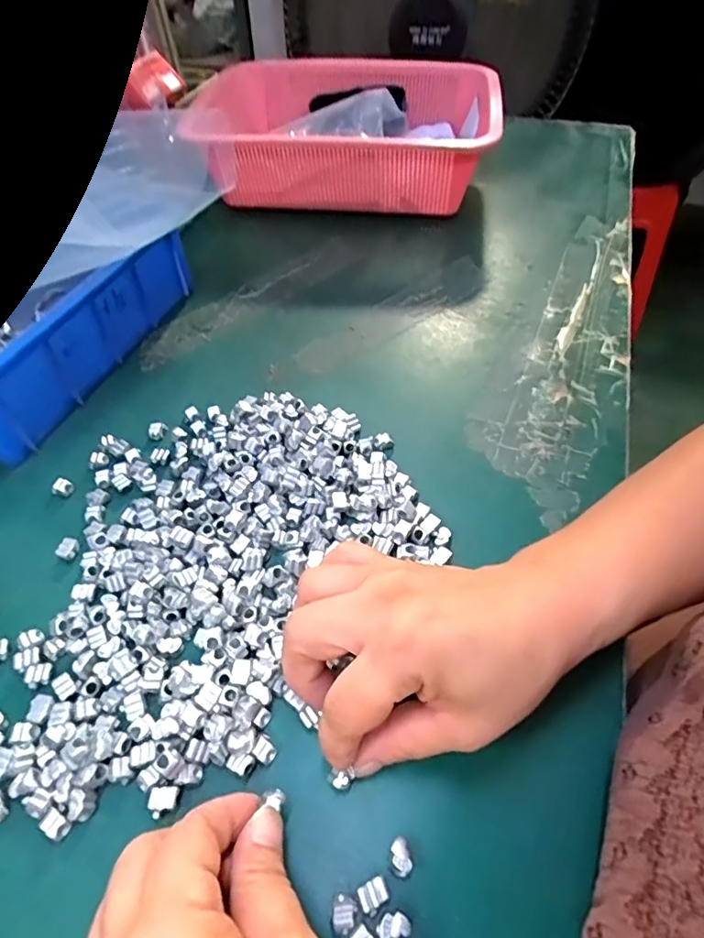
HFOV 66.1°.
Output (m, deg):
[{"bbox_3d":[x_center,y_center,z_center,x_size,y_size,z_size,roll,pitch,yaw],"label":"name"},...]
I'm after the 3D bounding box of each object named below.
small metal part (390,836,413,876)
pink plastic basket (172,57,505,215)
[{"bbox_3d":[0.019,0.155,0.217,0.008,0.009,0.012,-14,52,-9],"label":"small metal part"},{"bbox_3d":[-0.007,-0.338,0.554,0.289,0.094,0.197,7,52,7],"label":"pink plastic basket"}]

